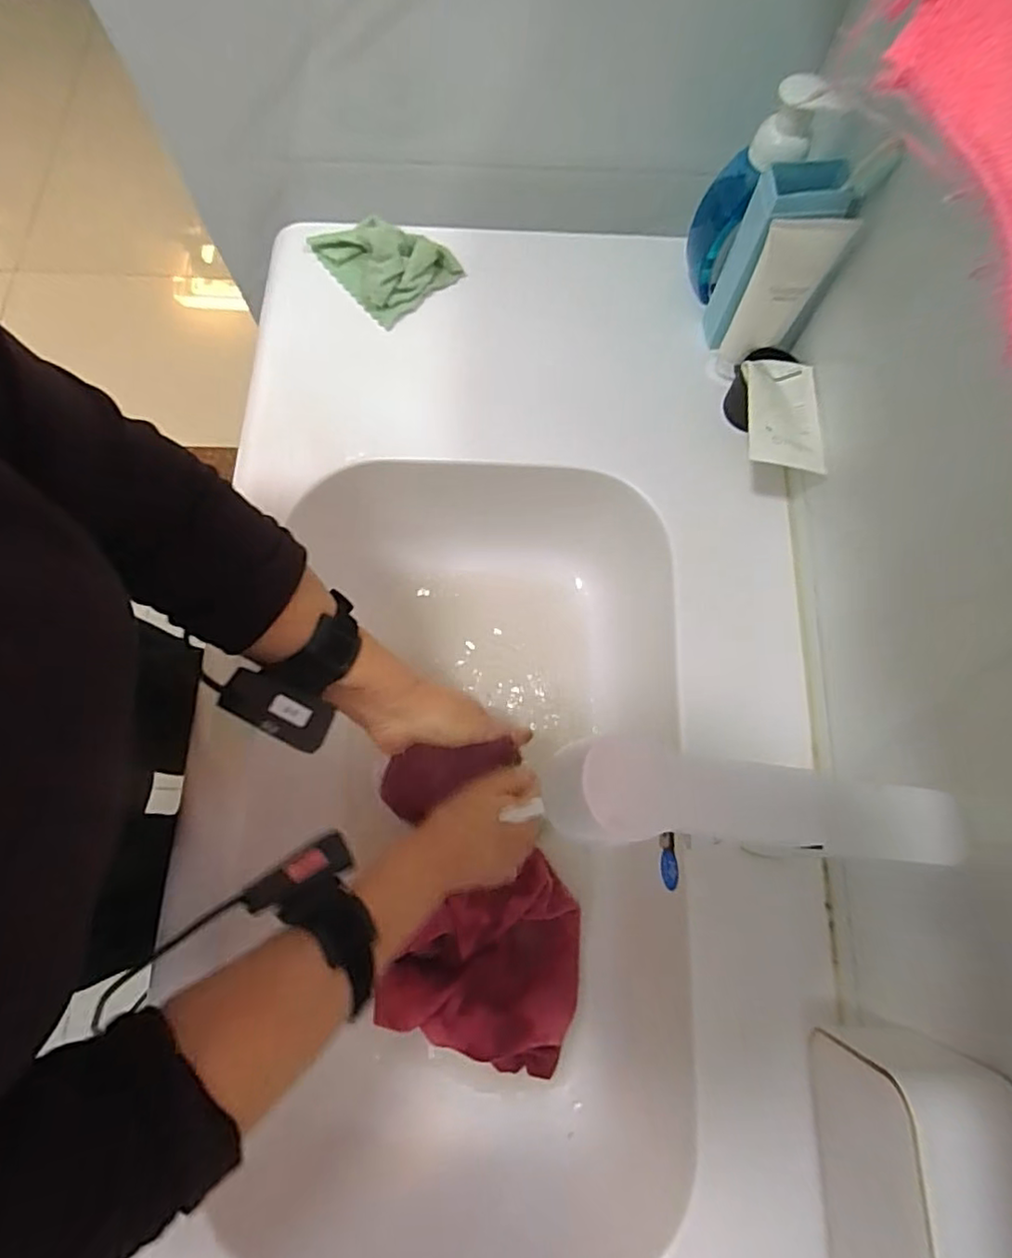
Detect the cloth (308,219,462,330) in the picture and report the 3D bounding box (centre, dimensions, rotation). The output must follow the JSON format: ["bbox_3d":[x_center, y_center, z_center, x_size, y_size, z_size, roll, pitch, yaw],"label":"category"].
[{"bbox_3d":[-0.115,-0.354,0.581,0.100,0.036,0.115,-38,78,-10],"label":"cloth"}]

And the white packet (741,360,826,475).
[{"bbox_3d":[0.219,-0.173,0.485,0.057,0.015,0.116,7,58,1],"label":"white packet"}]

